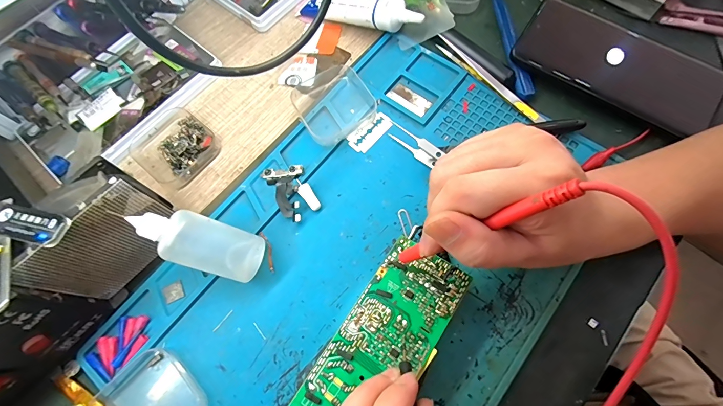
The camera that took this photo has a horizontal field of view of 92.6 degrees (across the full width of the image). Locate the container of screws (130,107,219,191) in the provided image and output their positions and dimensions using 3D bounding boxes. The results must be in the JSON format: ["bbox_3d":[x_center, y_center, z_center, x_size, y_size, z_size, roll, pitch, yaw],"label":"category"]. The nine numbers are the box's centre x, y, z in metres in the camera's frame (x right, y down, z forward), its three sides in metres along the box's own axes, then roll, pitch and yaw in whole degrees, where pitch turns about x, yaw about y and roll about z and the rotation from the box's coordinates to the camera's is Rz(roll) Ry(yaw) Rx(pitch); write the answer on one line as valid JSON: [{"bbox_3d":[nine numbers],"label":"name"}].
[{"bbox_3d":[-0.168,-0.052,0.305,0.065,0.020,0.062,38,77,15],"label":"container of screws"}]

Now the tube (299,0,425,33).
[{"bbox_3d":[-0.004,-0.191,0.334,0.136,0.023,0.037,24,73,25],"label":"tube"}]

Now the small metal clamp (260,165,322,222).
[{"bbox_3d":[-0.057,-0.012,0.283,0.032,0.009,0.053,-30,71,-7],"label":"small metal clamp"}]

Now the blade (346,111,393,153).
[{"bbox_3d":[0.008,-0.063,0.302,0.021,0.004,0.042,42,78,16],"label":"blade"}]

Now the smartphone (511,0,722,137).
[{"bbox_3d":[0.217,-0.118,0.292,0.160,0.006,0.076,33,79,10],"label":"smartphone"}]

